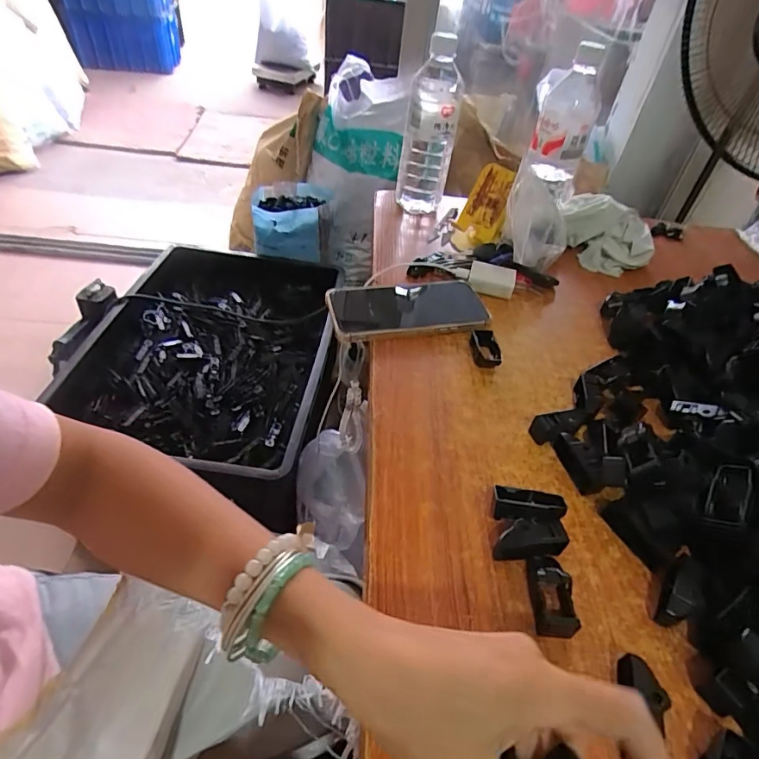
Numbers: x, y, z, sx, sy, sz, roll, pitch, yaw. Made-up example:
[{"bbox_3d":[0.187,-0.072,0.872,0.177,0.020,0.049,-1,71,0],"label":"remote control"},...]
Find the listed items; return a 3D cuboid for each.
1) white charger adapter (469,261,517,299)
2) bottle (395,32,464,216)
[{"bbox_3d":[0.132,-0.116,0.567,0.052,0.023,0.037,12,43,4],"label":"white charger adapter"},{"bbox_3d":[0.067,-0.331,0.645,0.067,0.213,0.055,4,43,-5],"label":"bottle"}]

